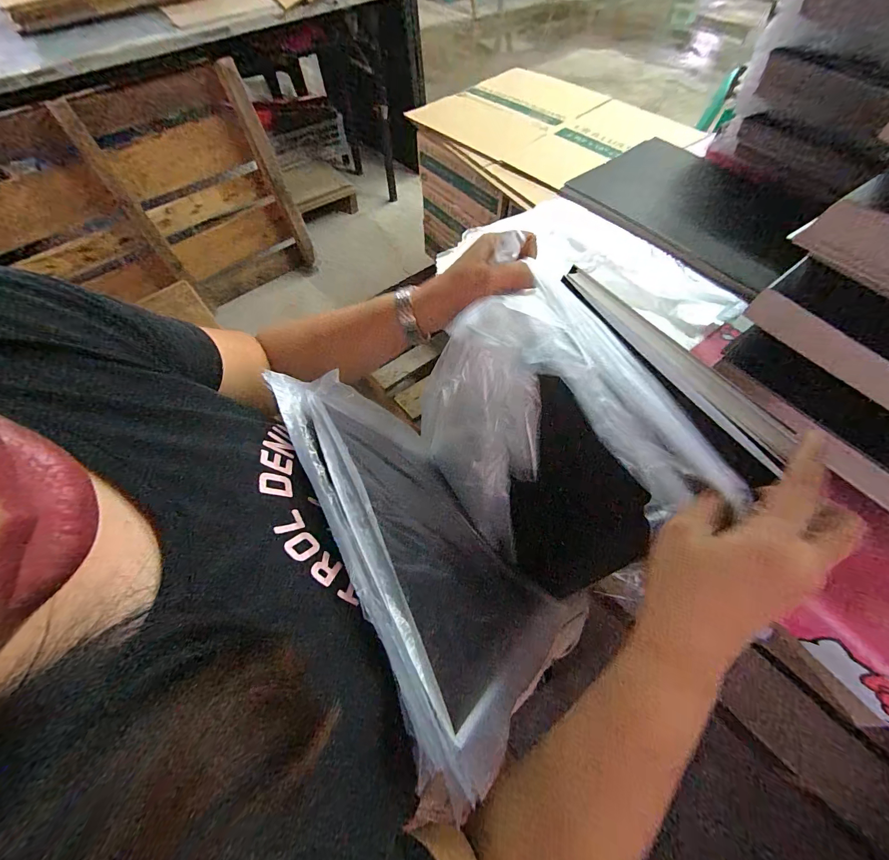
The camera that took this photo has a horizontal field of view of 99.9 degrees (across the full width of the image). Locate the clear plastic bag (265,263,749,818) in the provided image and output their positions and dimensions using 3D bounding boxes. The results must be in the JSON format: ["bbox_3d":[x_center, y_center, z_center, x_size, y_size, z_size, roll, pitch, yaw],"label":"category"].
[{"bbox_3d":[0.022,0.065,0.367,0.255,0.270,0.276,-35,66,-17],"label":"clear plastic bag"}]

